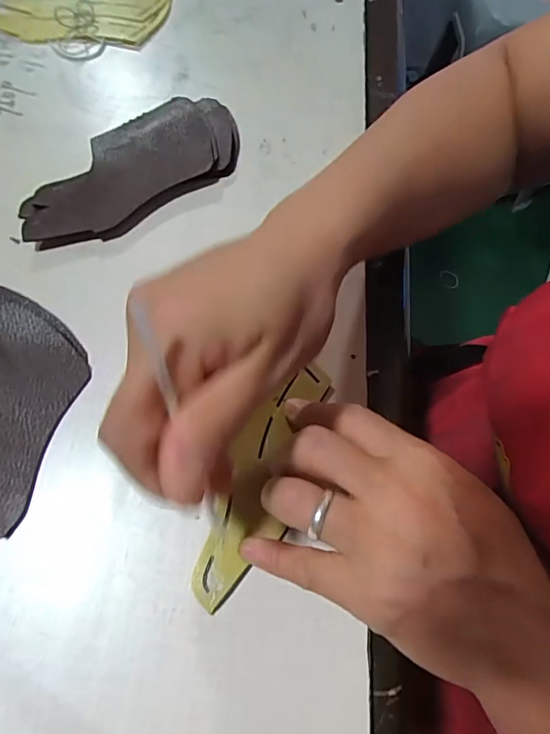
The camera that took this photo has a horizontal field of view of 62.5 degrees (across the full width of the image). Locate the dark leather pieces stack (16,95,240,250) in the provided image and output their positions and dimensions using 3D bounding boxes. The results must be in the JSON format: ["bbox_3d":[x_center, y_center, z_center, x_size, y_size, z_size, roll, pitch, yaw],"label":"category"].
[{"bbox_3d":[-0.099,-0.140,0.318,0.166,0.014,0.077,-36,71,-17],"label":"dark leather pieces stack"}]

